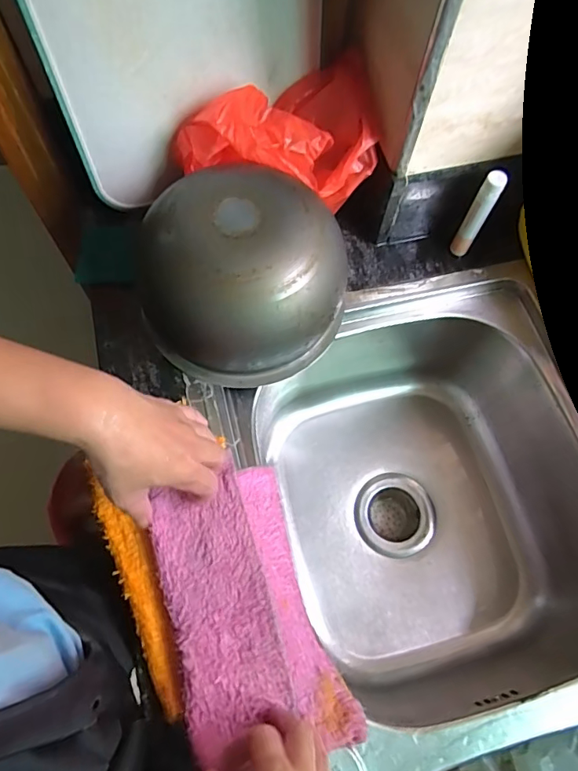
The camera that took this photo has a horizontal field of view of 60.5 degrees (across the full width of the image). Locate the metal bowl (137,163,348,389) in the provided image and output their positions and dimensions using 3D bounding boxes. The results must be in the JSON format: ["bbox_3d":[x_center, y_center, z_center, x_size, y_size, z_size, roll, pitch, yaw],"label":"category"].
[{"bbox_3d":[-0.050,-0.109,0.503,0.197,0.132,0.176,-20,69,-10],"label":"metal bowl"}]

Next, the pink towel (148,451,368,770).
[{"bbox_3d":[-0.038,0.201,0.441,0.125,0.050,0.240,-18,69,-10],"label":"pink towel"}]

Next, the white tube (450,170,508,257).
[{"bbox_3d":[0.212,-0.190,0.565,0.022,0.120,0.015,24,68,8],"label":"white tube"}]

